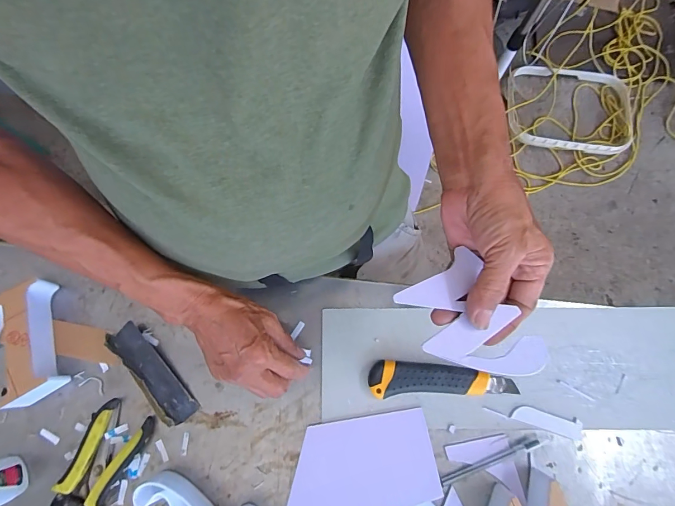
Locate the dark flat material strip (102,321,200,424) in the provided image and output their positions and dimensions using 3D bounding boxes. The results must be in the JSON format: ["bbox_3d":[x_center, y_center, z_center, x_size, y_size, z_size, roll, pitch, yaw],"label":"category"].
[{"bbox_3d":[-0.217,0.139,0.438,0.032,0.034,0.132,-42,78,-11],"label":"dark flat material strip"}]

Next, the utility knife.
[{"bbox_3d":[0.120,0.145,0.438,0.165,0.020,0.039,-2,74,0],"label":"utility knife"}]

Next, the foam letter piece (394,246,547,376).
[{"bbox_3d":[0.105,0.059,0.298,0.077,0.011,0.106,-30,74,-13],"label":"foam letter piece"}]

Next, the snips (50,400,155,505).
[{"bbox_3d":[-0.279,0.252,0.411,0.070,0.023,0.170,28,76,8],"label":"snips"}]

